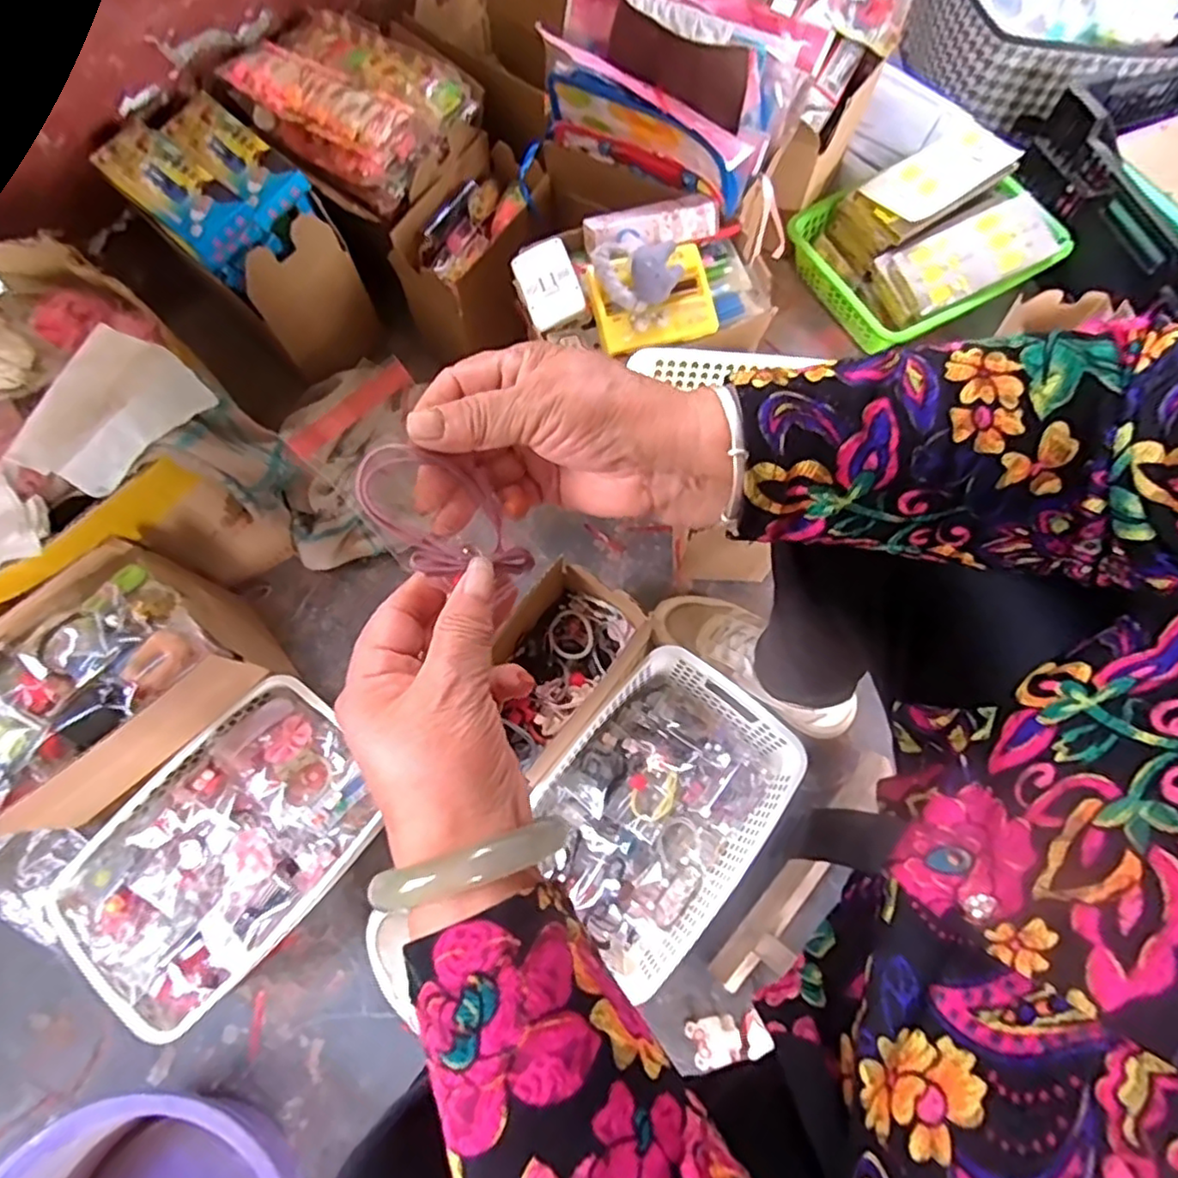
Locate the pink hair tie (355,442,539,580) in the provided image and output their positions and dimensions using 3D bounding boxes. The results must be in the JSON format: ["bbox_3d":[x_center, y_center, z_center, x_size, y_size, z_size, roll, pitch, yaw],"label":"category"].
[{"bbox_3d":[-0.060,-0.029,0.283,0.080,0.011,0.047,49,53,-17],"label":"pink hair tie"}]

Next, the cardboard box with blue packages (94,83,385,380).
[{"bbox_3d":[-0.392,-0.397,0.785,0.200,0.220,0.146,39,73,14],"label":"cardboard box with blue packages"}]

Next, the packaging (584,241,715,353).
[{"bbox_3d":[0.064,-0.276,0.641,0.112,0.031,0.084,-15,69,-6],"label":"packaging"}]

